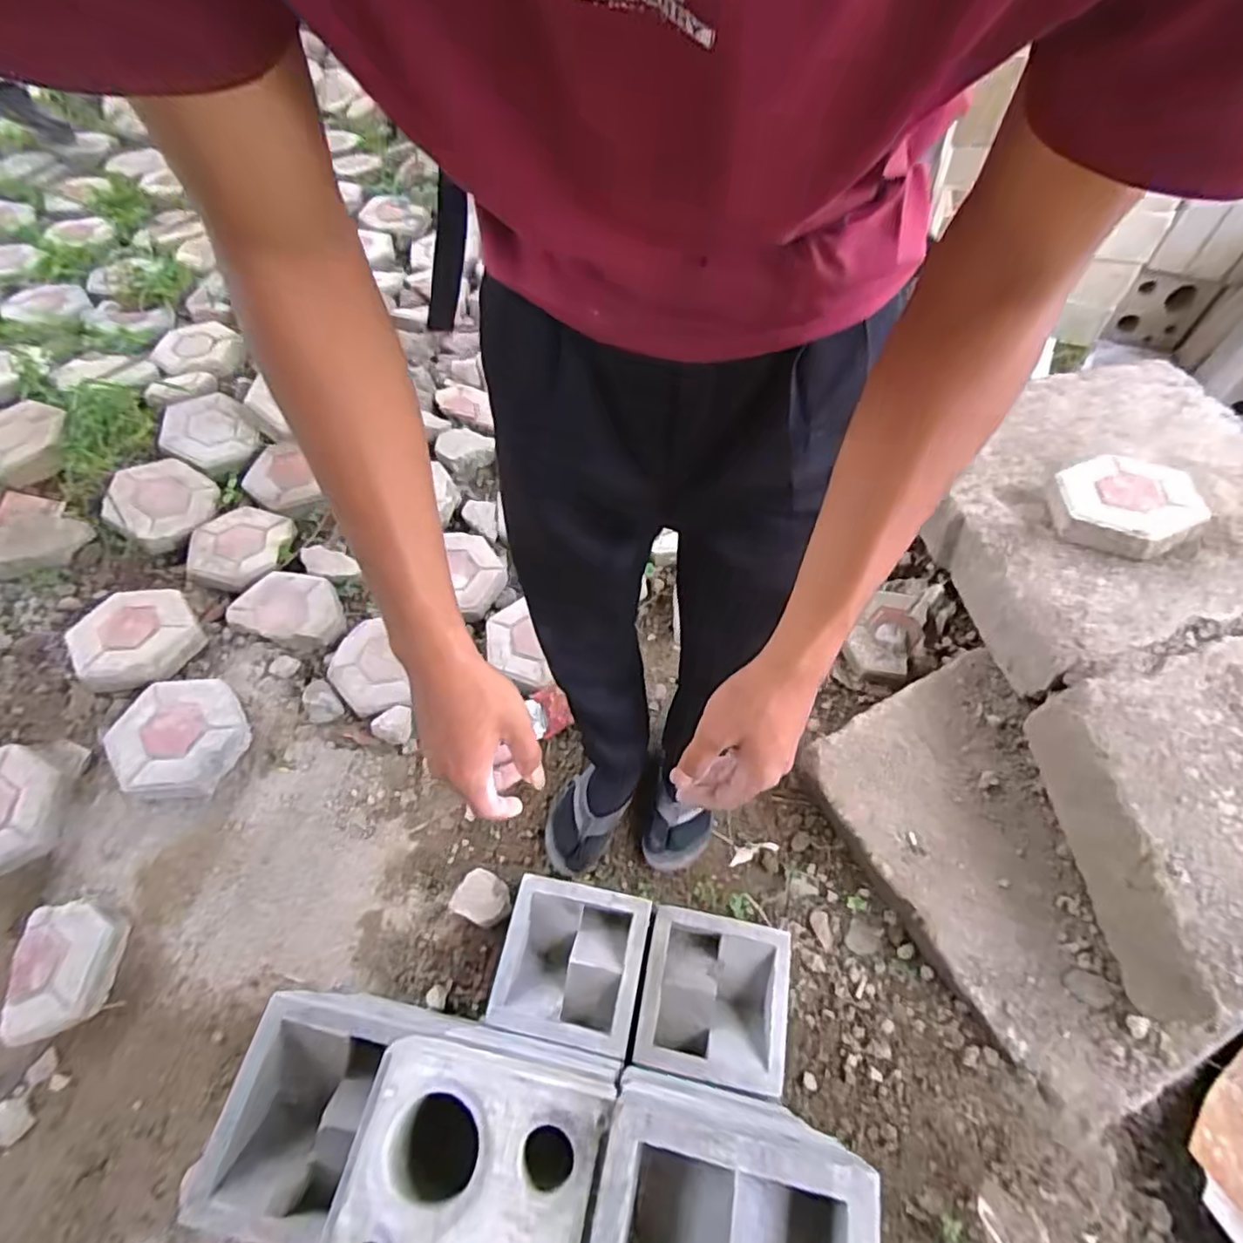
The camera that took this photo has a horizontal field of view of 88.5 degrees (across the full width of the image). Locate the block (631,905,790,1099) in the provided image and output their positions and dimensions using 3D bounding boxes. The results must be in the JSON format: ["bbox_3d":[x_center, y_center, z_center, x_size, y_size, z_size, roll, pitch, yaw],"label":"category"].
[{"bbox_3d":[0.129,0.545,0.929,0.196,0.104,0.200,10,59,6],"label":"block"}]

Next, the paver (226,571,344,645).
[{"bbox_3d":[-0.664,-0.030,1.268,0.213,0.049,0.155,-2,58,-2],"label":"paver"}]

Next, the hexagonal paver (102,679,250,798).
[{"bbox_3d":[-0.771,0.200,1.118,0.202,0.075,0.217,-40,67,-22],"label":"hexagonal paver"}]

